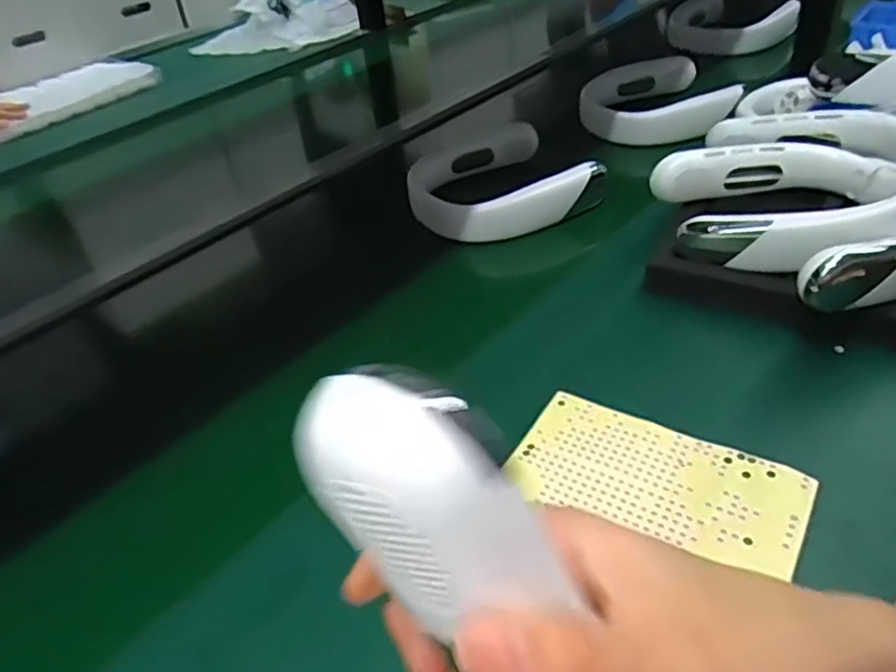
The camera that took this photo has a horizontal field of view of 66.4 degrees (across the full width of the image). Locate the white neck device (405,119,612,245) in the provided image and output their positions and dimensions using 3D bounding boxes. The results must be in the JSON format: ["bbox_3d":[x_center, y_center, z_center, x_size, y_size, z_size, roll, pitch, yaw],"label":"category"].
[{"bbox_3d":[0.055,-0.183,0.809,0.192,0.046,0.194,-20,41,-16],"label":"white neck device"}]

